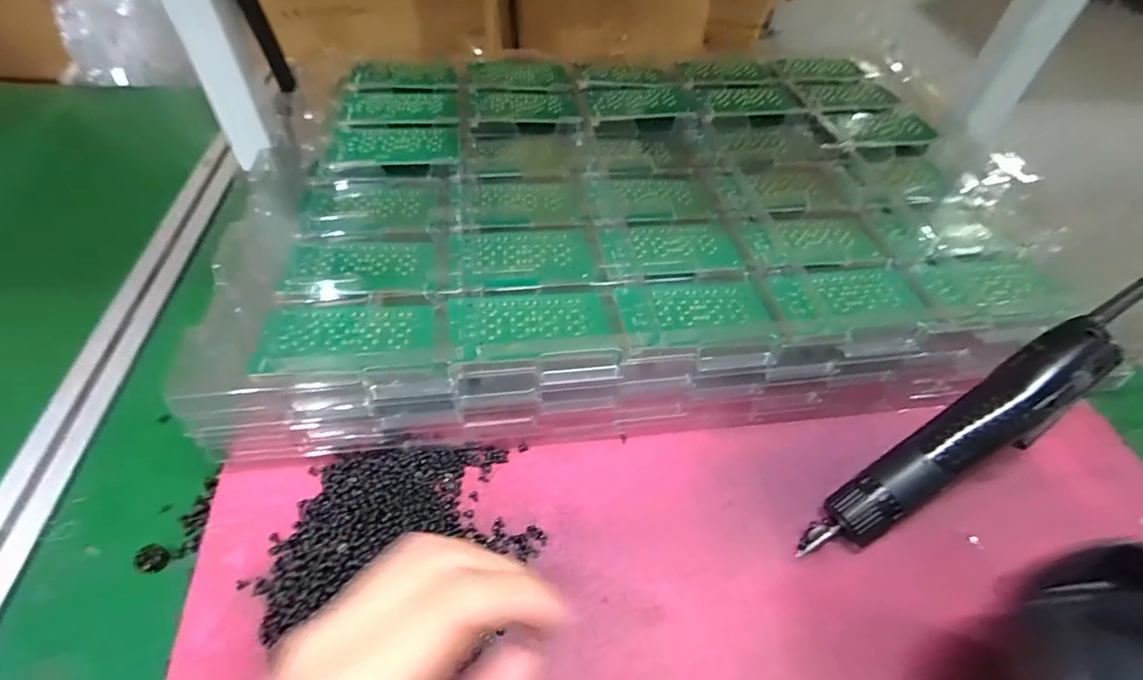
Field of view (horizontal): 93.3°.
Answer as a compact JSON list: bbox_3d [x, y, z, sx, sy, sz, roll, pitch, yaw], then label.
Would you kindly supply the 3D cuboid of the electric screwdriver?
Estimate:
[{"bbox_3d":[0.238,0.064,0.334,0.221,0.028,0.038,-35,61,0],"label":"electric screwdriver"}]

